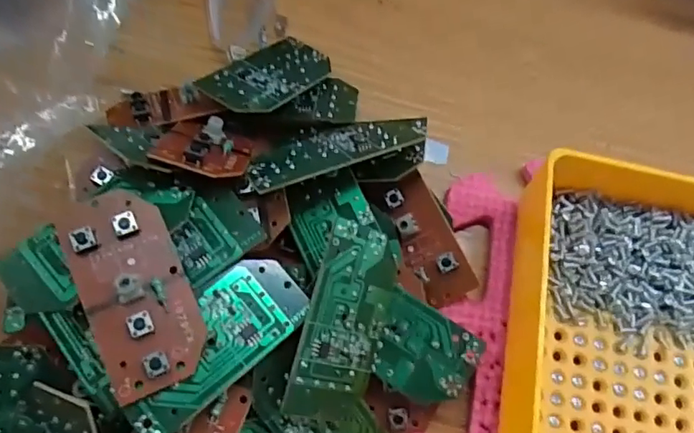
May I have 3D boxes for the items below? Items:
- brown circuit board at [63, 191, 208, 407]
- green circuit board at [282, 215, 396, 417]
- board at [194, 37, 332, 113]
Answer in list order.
[{"bbox_3d":[-0.062,0.020,0.161,0.028,0.010,0.062,-19,79,-21],"label":"brown circuit board"},{"bbox_3d":[0.000,0.033,0.173,0.029,0.004,0.060,24,78,-32],"label":"green circuit board"},{"bbox_3d":[-0.030,-0.056,0.217,0.029,0.004,0.060,34,46,11],"label":"board"}]

